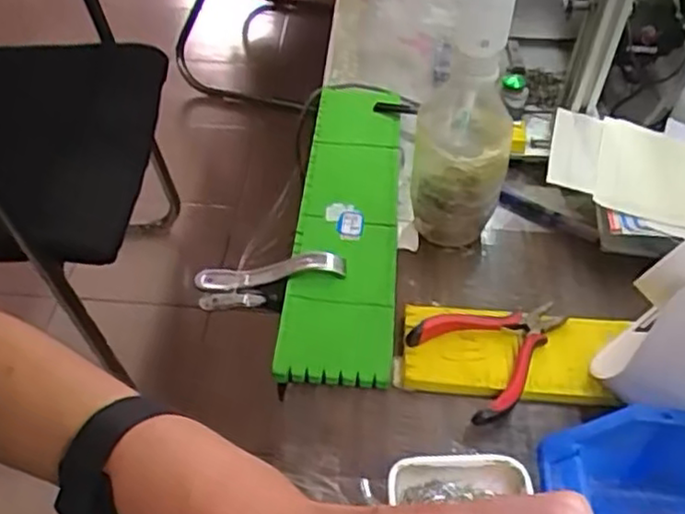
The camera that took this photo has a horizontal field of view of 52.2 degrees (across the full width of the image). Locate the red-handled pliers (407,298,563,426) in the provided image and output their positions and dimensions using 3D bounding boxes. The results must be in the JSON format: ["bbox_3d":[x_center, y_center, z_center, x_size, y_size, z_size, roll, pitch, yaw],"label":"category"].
[{"bbox_3d":[0.109,0.059,0.486,0.104,0.014,0.084,-25,56,-25],"label":"red-handled pliers"}]

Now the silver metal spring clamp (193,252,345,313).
[{"bbox_3d":[-0.058,0.021,0.542,0.118,0.052,0.018,-14,44,13],"label":"silver metal spring clamp"}]

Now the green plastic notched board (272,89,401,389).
[{"bbox_3d":[0.006,-0.046,0.601,0.081,0.012,0.361,4,46,2],"label":"green plastic notched board"}]

